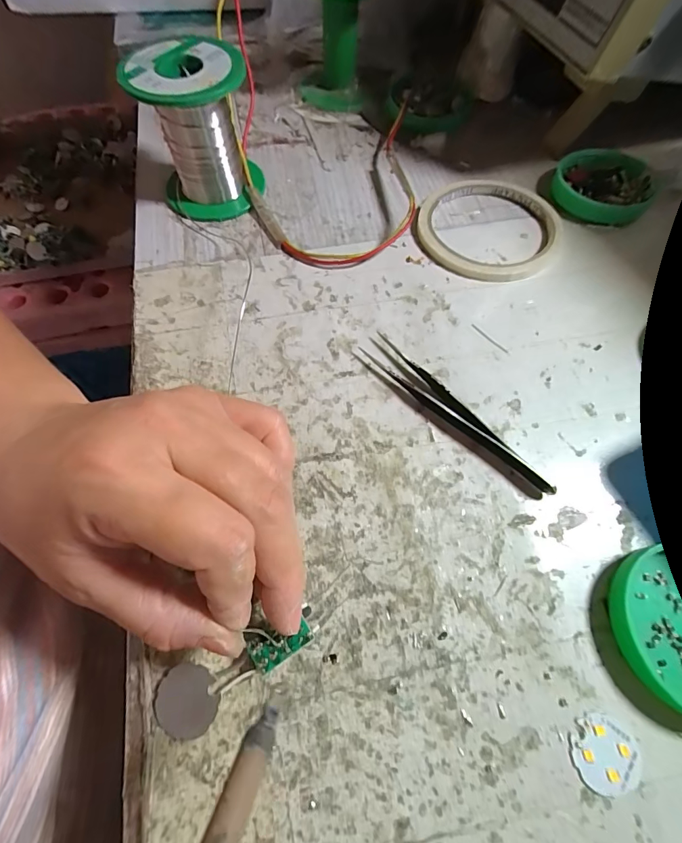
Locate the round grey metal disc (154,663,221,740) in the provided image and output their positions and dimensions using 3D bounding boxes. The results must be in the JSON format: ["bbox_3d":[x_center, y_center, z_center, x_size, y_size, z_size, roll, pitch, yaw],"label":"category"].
[{"bbox_3d":[-0.059,0.106,0.145,0.024,0.004,0.024,-1,77,4],"label":"round grey metal disc"}]

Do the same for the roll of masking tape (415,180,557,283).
[{"bbox_3d":[0.096,-0.129,0.253,0.087,0.005,0.089,0,66,0],"label":"roll of masking tape"}]

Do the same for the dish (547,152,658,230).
[{"bbox_3d":[0.180,-0.162,0.263,0.063,0.013,0.059,0,66,0],"label":"dish"}]

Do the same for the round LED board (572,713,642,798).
[{"bbox_3d":[0.098,0.123,0.139,0.023,0.004,0.024,0,66,0],"label":"round LED board"}]

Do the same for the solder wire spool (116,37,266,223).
[{"bbox_3d":[-0.089,-0.181,0.243,0.069,0.075,0.062,-16,66,-7],"label":"solder wire spool"}]

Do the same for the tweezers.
[{"bbox_3d":[0.057,-0.004,0.193,0.013,0.011,0.112,-40,71,-16],"label":"tweezers"}]

